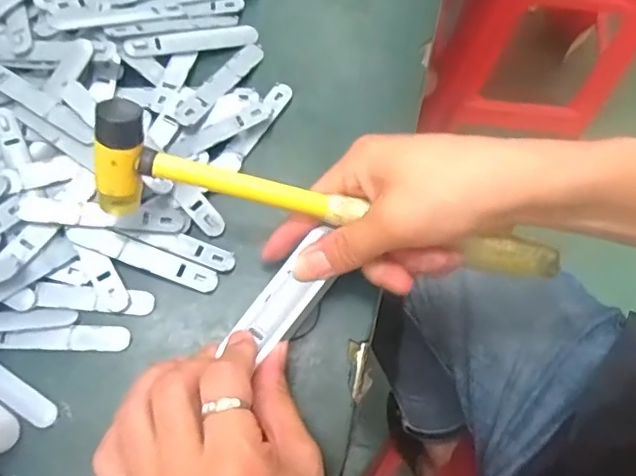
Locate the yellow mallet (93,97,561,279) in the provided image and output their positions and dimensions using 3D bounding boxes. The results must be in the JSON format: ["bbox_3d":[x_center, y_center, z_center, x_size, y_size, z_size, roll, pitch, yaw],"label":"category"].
[{"bbox_3d":[0.009,-0.012,0.314,0.260,0.035,0.045,15,70,-6],"label":"yellow mallet"}]

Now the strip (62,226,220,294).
[{"bbox_3d":[-0.107,0.012,0.354,0.092,0.004,0.016,22,70,-8],"label":"strip"}]

